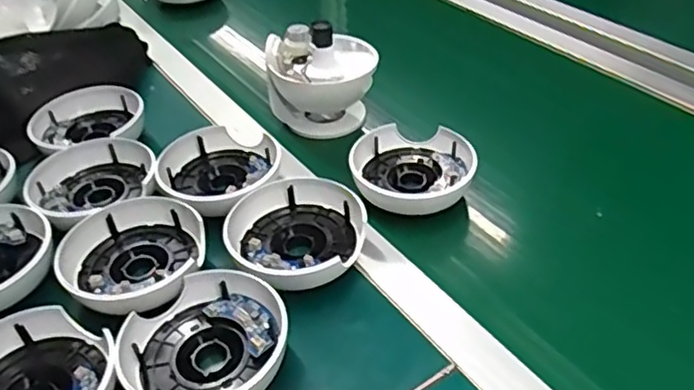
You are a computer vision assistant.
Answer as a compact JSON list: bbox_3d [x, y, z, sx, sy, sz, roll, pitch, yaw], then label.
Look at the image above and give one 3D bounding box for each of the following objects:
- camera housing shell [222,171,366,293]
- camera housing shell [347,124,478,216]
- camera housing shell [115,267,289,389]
[{"bbox_3d":[-0.044,0.033,0.539,0.117,0.036,0.120,-11,41,-11],"label":"camera housing shell"},{"bbox_3d":[0.062,-0.028,0.613,0.118,0.040,0.113,-9,40,-8],"label":"camera housing shell"},{"bbox_3d":[-0.100,0.109,0.451,0.112,0.042,0.115,-1,40,1],"label":"camera housing shell"}]

